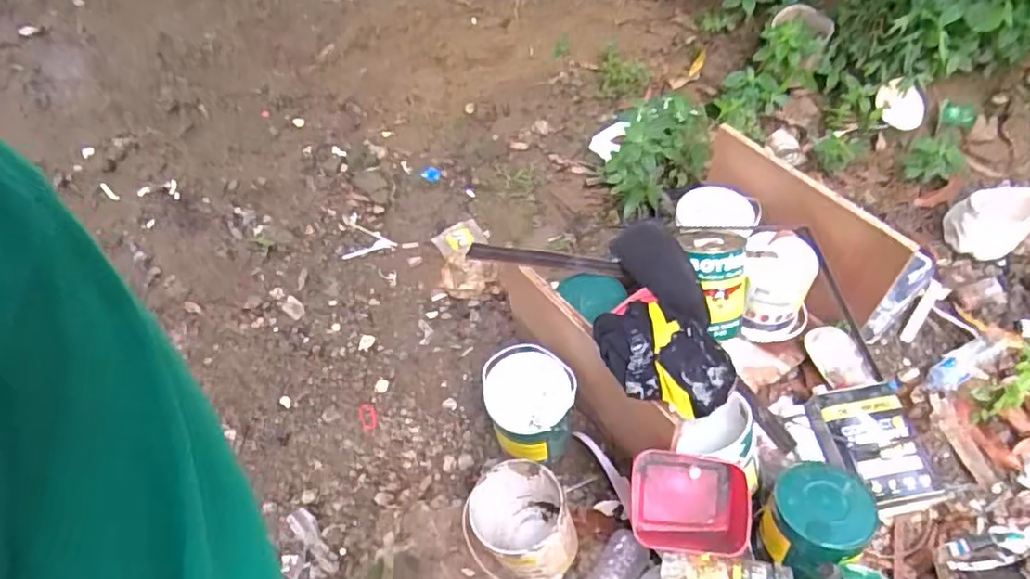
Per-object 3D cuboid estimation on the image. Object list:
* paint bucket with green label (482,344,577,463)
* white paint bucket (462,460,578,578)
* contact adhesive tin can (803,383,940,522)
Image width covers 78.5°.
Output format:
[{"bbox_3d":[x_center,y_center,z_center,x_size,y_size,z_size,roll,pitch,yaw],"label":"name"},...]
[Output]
[{"bbox_3d":[0.027,0.259,1.361,0.184,0.247,0.175,0,54,-1],"label":"paint bucket with green label"},{"bbox_3d":[0.018,0.462,1.222,0.190,0.215,0.208,0,54,-1],"label":"white paint bucket"},{"bbox_3d":[0.703,0.323,1.278,0.193,0.096,0.239,0,54,-1],"label":"contact adhesive tin can"}]

